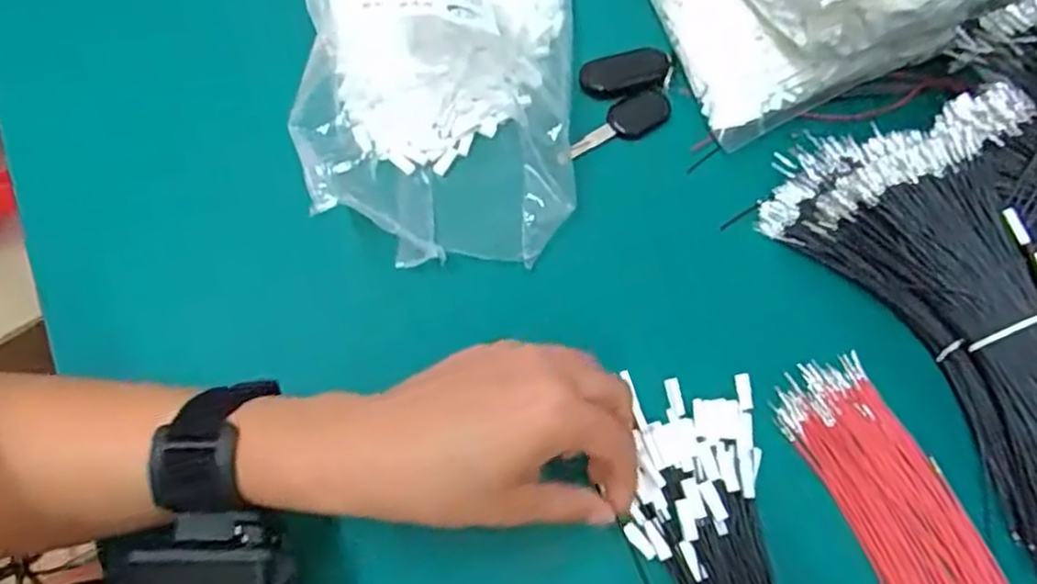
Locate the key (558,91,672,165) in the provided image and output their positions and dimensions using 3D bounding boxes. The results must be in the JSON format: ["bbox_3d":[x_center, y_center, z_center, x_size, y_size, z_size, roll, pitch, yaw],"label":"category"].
[{"bbox_3d":[0.059,-0.105,0.461,0.079,0.010,0.028,-20,69,-11],"label":"key"}]

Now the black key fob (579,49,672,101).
[{"bbox_3d":[0.069,-0.141,0.470,0.056,0.007,0.028,-15,67,5],"label":"black key fob"}]

